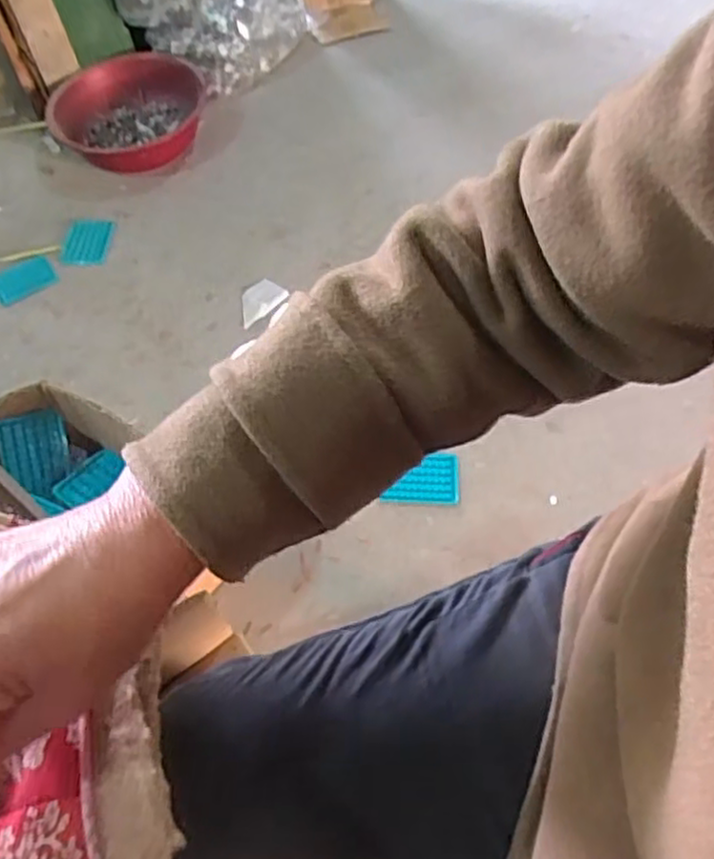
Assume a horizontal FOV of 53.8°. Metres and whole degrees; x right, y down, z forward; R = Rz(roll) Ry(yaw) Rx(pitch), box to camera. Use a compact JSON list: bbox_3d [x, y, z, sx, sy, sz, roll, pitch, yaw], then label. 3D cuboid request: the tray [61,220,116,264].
[{"bbox_3d":[-0.580,-0.404,1.506,0.096,0.009,0.127,1,56,4],"label":"tray"}]

